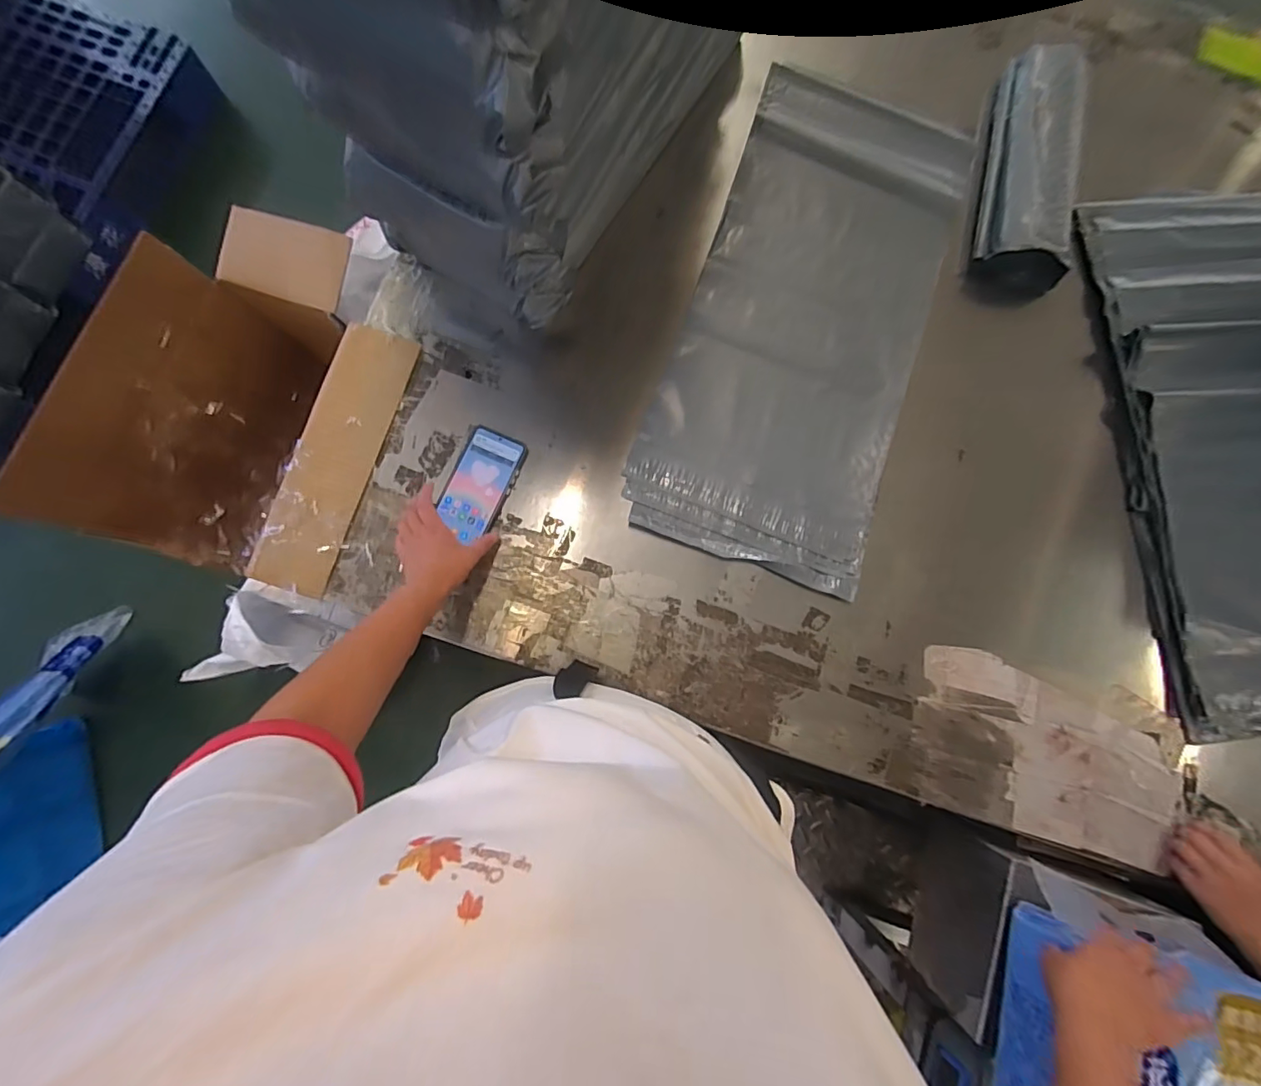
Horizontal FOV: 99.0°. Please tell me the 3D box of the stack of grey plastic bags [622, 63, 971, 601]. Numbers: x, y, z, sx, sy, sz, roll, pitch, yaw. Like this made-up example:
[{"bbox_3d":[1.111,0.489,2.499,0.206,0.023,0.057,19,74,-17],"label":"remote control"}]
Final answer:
[{"bbox_3d":[0.255,-0.331,0.777,0.332,0.021,0.740,20,80,-1],"label":"stack of grey plastic bags"}]

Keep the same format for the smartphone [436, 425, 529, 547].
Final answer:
[{"bbox_3d":[-0.201,-0.080,0.720,0.078,0.013,0.146,22,80,0],"label":"smartphone"}]

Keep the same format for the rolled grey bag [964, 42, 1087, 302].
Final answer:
[{"bbox_3d":[0.611,-0.585,0.811,0.132,0.070,0.406,12,81,-2],"label":"rolled grey bag"}]

